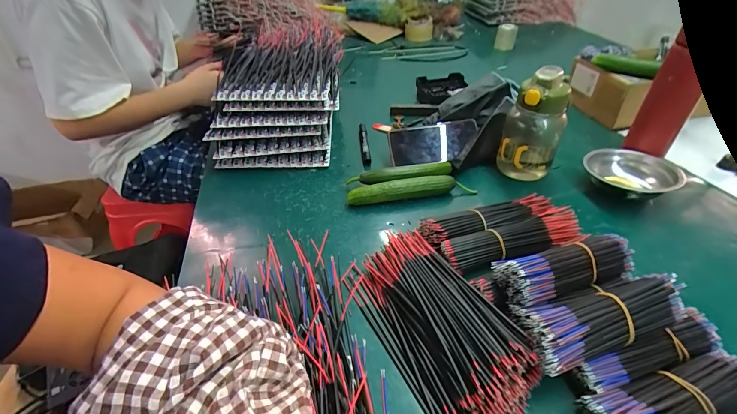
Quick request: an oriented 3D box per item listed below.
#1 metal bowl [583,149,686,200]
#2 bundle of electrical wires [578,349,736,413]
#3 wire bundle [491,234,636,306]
[{"bbox_3d":[0.417,-0.048,0.555,0.123,0.048,0.123,0,40,0],"label":"metal bowl"},{"bbox_3d":[0.265,0.167,0.295,0.144,0.043,0.050,-10,41,-12],"label":"bundle of electrical wires"},{"bbox_3d":[0.216,0.068,0.373,0.153,0.045,0.058,-8,42,-6],"label":"wire bundle"}]

